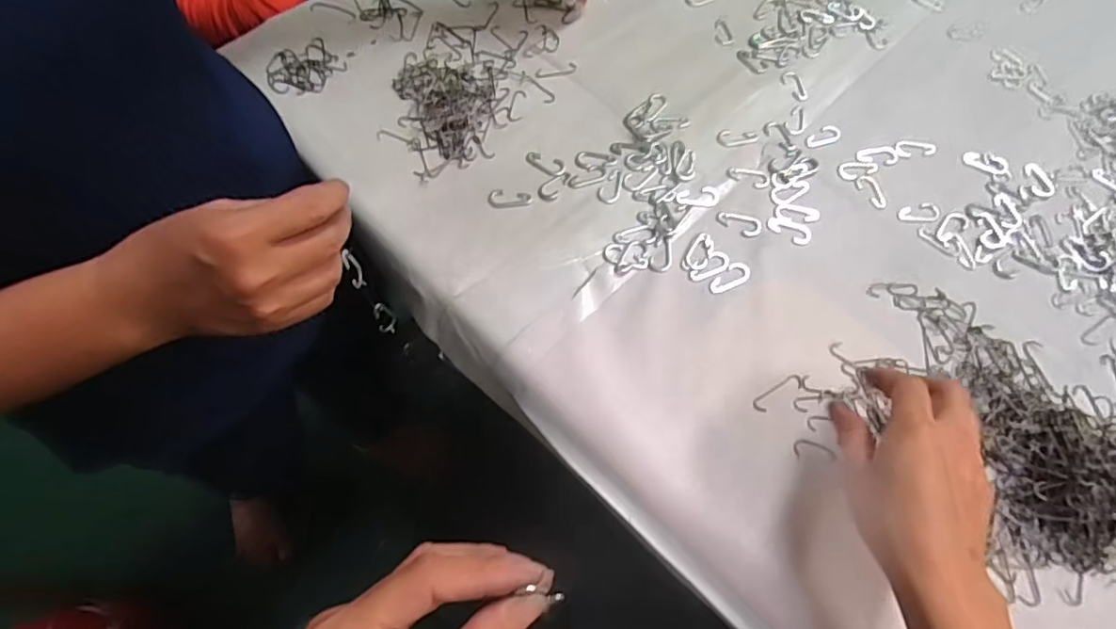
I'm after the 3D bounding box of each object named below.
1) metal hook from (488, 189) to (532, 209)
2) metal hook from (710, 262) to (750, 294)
[{"bbox_3d":[-0.041,-0.100,0.491,0.037,0.004,0.019,-2,62,-3],"label":"metal hook"},{"bbox_3d":[0.139,-0.030,0.459,0.038,0.004,0.016,-32,67,-17],"label":"metal hook"}]

